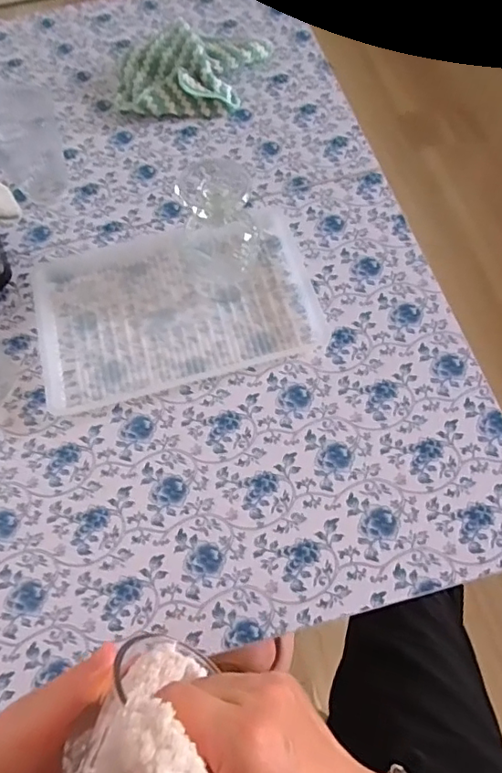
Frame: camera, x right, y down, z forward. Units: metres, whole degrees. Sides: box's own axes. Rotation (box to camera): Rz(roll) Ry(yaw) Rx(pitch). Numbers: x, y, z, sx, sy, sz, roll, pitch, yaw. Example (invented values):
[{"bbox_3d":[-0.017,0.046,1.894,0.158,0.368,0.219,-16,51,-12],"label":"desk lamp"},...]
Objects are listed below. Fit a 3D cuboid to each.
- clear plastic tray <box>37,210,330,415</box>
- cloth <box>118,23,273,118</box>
[{"bbox_3d":[-0.066,-0.078,0.485,0.242,0.020,0.152,-15,64,-4],"label":"clear plastic tray"},{"bbox_3d":[-0.071,-0.364,0.597,0.140,0.050,0.153,18,66,12],"label":"cloth"}]

